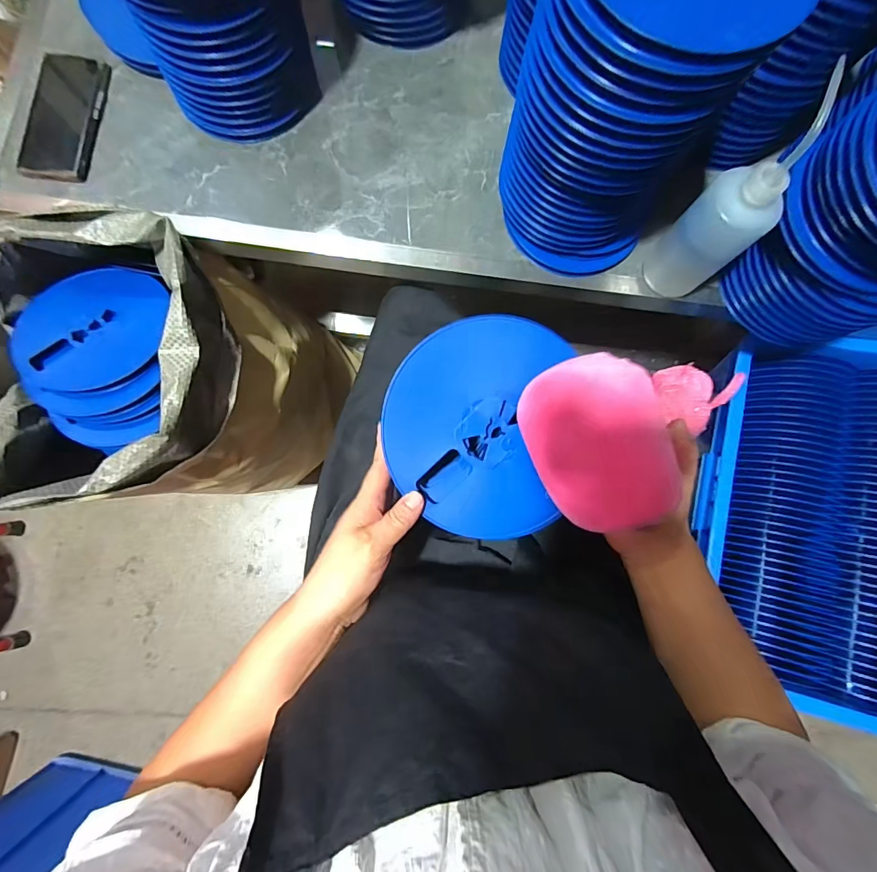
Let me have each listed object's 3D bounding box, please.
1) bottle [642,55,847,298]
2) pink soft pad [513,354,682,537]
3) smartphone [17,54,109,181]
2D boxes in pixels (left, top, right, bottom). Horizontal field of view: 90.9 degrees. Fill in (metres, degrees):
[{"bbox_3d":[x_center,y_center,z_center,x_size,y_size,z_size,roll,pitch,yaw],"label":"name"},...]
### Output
[{"bbox_3d":[0.293,-0.219,0.433,0.061,0.210,0.070,-37,85,-7],"label":"bottle"},{"bbox_3d":[0.107,-0.004,0.297,0.038,0.097,0.101,-28,105,-38],"label":"pink soft pad"},{"bbox_3d":[-0.453,-0.384,0.525,0.079,0.016,0.164,5,82,-2],"label":"smartphone"}]

